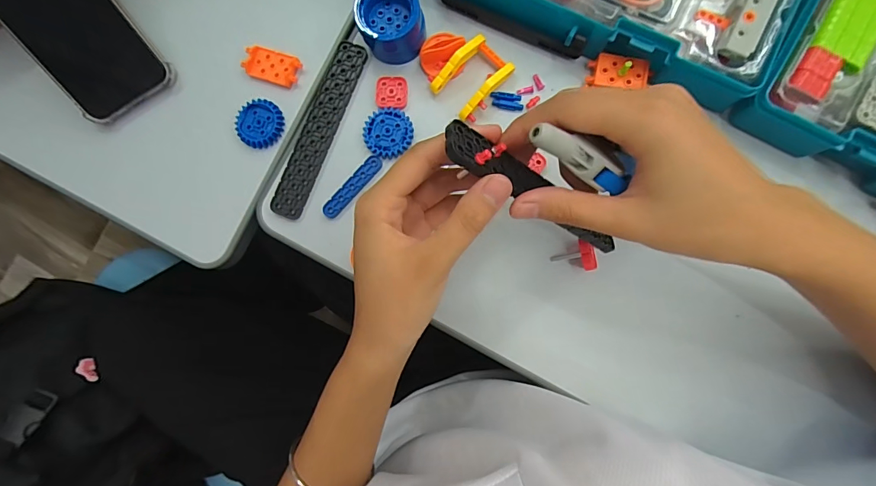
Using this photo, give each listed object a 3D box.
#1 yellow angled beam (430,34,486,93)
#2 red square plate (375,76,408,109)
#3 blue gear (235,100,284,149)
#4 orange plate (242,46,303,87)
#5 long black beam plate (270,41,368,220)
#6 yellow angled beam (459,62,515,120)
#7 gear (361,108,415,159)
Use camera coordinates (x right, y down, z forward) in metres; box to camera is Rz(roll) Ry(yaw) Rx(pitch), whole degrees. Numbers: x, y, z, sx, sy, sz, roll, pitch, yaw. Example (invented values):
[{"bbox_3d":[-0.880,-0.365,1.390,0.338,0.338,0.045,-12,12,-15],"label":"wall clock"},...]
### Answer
[{"bbox_3d":[0.015,-0.142,0.323,0.057,0.017,0.009,-45,85,-1],"label":"yellow angled beam"},{"bbox_3d":[-0.038,-0.122,0.333,0.025,0.004,0.026,-1,86,3],"label":"red square plate"},{"bbox_3d":[-0.148,-0.100,0.342,0.037,0.008,0.038,0,86,3],"label":"blue gear"},{"bbox_3d":[-0.139,-0.148,0.344,0.045,0.009,0.025,18,87,4],"label":"orange plate"},{"bbox_3d":[-0.096,-0.093,0.334,0.027,0.008,0.150,21,87,4],"label":"long black beam plate"},{"bbox_3d":[0.039,-0.120,0.320,0.009,0.017,0.060,41,89,5],"label":"yellow angled beam"},{"bbox_3d":[-0.040,-0.088,0.329,0.039,0.004,0.040,0,86,3],"label":"gear"}]

